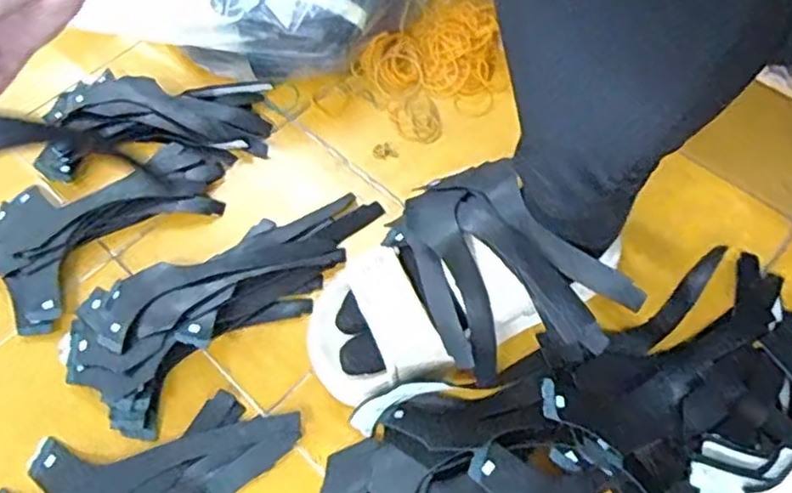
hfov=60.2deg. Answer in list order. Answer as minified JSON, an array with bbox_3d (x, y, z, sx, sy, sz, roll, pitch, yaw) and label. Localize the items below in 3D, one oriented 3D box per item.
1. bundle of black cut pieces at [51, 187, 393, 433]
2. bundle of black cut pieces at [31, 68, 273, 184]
[{"bbox_3d":[-0.129,0.036,0.540,0.261,0.024,0.114,-30,62,-13],"label":"bundle of black cut pieces"},{"bbox_3d":[-0.225,-0.123,0.643,0.201,0.034,0.117,-8,59,0],"label":"bundle of black cut pieces"}]

